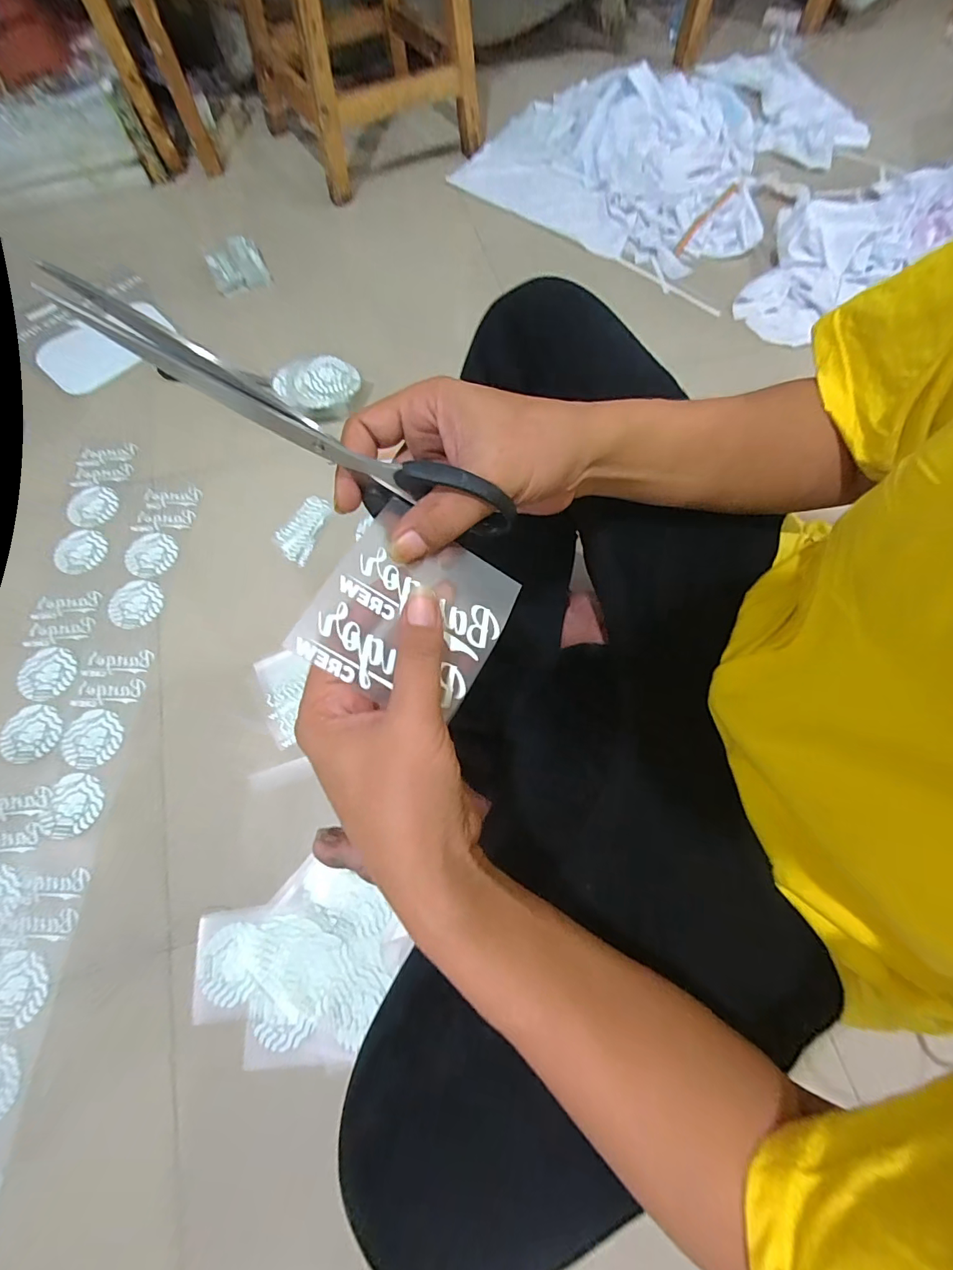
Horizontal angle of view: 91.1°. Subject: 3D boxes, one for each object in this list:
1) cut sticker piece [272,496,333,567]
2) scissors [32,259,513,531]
[{"bbox_3d":[-0.233,-0.146,0.641,0.063,0.004,0.096,30,77,13],"label":"cut sticker piece"},{"bbox_3d":[-0.070,-0.088,0.220,0.200,0.056,0.009,19,67,-31],"label":"scissors"}]

